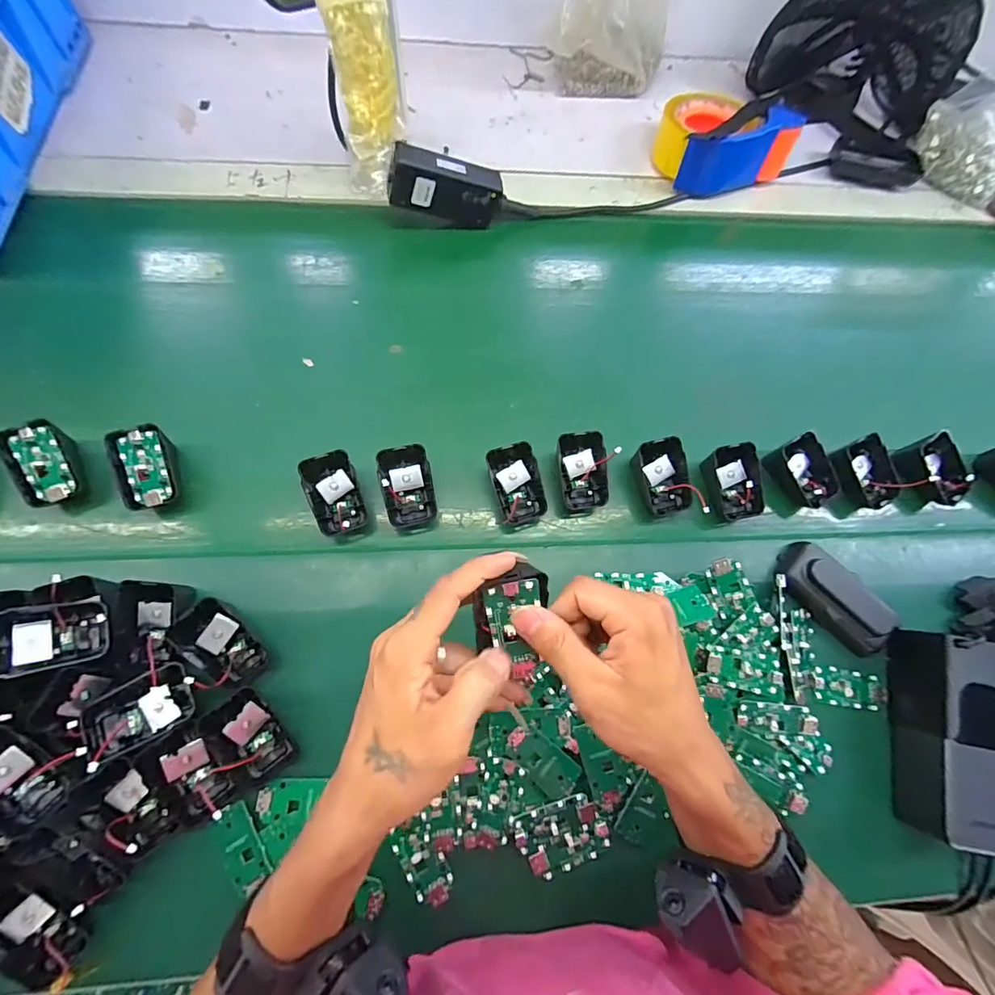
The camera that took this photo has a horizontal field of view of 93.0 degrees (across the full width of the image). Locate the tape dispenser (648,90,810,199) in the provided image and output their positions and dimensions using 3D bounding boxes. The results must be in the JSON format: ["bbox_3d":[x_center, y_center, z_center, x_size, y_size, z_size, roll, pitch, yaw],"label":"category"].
[{"bbox_3d":[0.264,-0.430,0.565,0.136,0.055,0.112,-19,70,-5],"label":"tape dispenser"}]

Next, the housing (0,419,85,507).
[{"bbox_3d":[-0.386,-0.027,0.404,0.039,0.042,0.063,-23,70,-6],"label":"housing"}]

